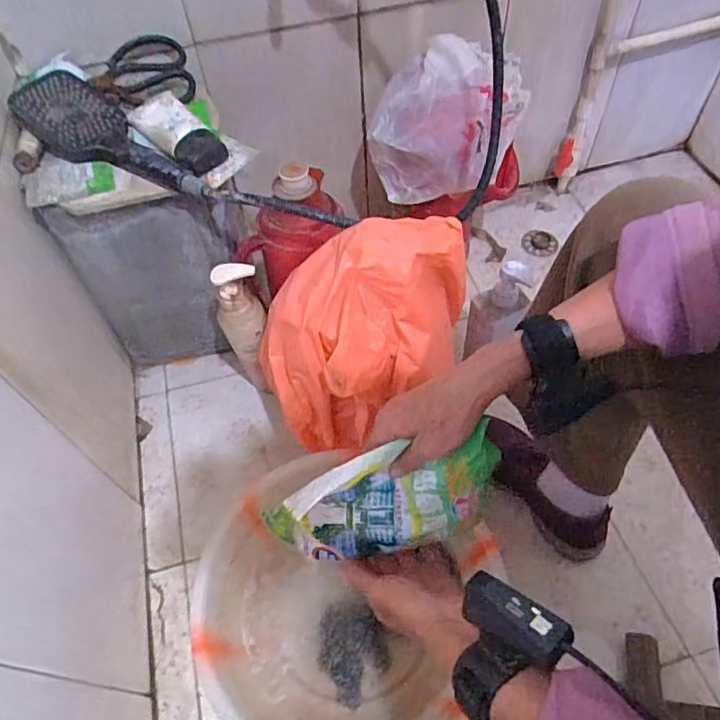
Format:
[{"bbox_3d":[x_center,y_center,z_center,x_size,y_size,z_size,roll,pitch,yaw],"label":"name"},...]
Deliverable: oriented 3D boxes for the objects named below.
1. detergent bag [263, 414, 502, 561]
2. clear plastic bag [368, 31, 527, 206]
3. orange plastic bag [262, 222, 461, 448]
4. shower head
[{"bbox_3d":[0.021,0.131,0.482,0.187,0.134,0.051,-11,54,-3],"label":"detergent bag"},{"bbox_3d":[0.132,-0.353,0.830,0.232,0.205,0.109,-2,54,2],"label":"clear plastic bag"},{"bbox_3d":[0.009,-0.022,0.650,0.247,0.249,0.163,-8,54,-3],"label":"orange plastic bag"},{"bbox_3d":[-0.298,-0.270,0.682,0.277,0.045,0.104,32,62,9],"label":"shower head"}]

